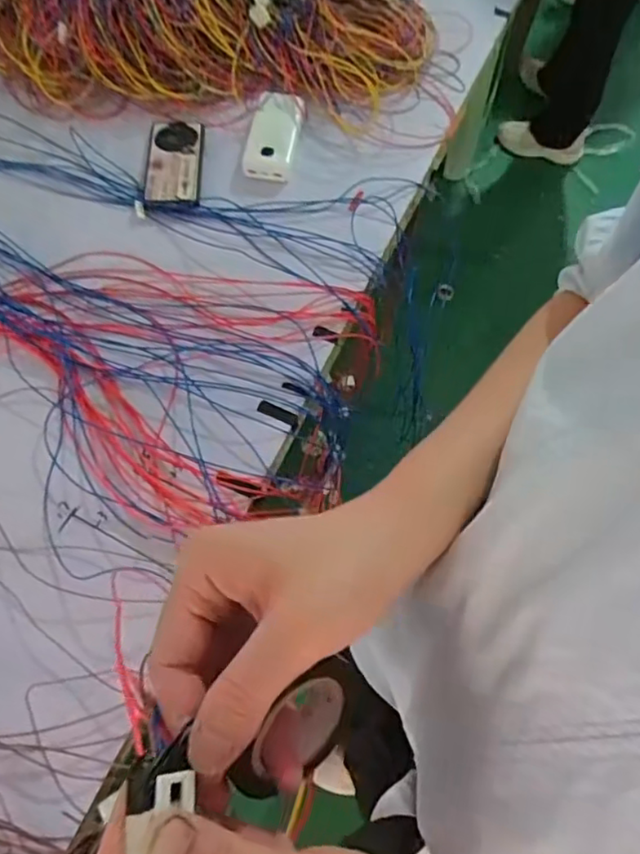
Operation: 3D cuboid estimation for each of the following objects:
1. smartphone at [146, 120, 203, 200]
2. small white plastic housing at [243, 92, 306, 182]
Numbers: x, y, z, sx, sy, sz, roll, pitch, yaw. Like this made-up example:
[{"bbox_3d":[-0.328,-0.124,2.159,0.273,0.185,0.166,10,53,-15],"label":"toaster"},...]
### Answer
[{"bbox_3d":[-0.206,-0.374,0.840,0.077,0.015,0.157,0,67,-2],"label":"smartphone"},{"bbox_3d":[-0.066,-0.417,0.856,0.072,0.027,0.146,10,67,3],"label":"small white plastic housing"}]

